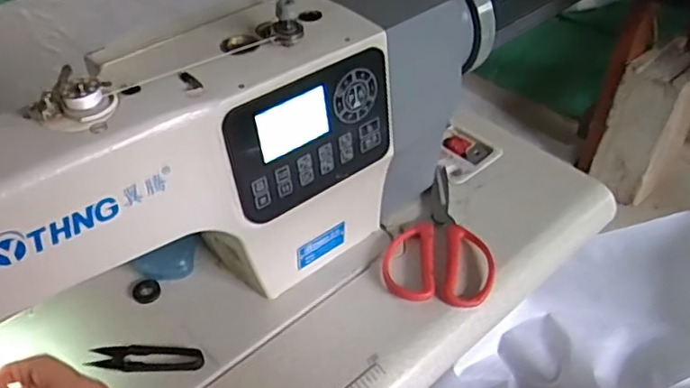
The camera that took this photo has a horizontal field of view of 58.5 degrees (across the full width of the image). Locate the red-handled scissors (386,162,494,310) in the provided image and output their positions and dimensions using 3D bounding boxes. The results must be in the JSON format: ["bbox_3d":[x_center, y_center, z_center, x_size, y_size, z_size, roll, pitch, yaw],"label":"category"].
[{"bbox_3d":[0.099,0.035,0.623,0.101,0.010,0.184,9,45,9],"label":"red-handled scissors"}]

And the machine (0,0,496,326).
[{"bbox_3d":[-0.130,-0.029,0.511,0.584,0.235,0.175,-31,52,-28],"label":"machine"}]

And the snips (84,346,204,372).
[{"bbox_3d":[-0.167,0.138,0.518,0.095,0.006,0.024,1,44,2],"label":"snips"}]

